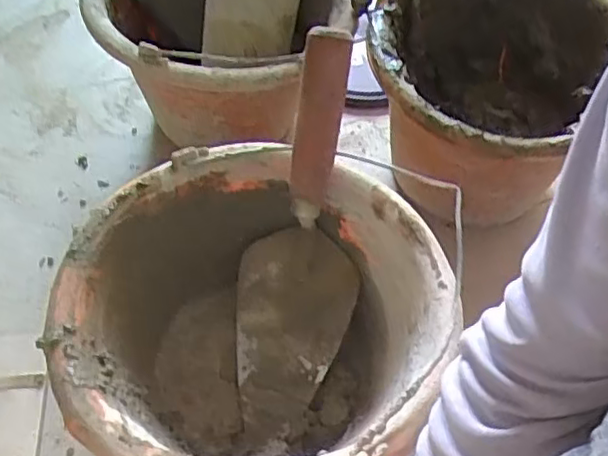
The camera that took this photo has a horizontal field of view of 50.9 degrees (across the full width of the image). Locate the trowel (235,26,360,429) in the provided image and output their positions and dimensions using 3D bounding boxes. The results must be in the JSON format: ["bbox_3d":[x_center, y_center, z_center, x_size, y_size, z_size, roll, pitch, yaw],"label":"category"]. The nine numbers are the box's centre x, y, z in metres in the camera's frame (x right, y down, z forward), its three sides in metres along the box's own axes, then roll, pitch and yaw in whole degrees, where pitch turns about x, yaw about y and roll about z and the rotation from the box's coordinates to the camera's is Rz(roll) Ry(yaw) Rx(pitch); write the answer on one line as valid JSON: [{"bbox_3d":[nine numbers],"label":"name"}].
[{"bbox_3d":[-0.001,0.007,0.468,0.086,0.287,0.056,8,19,2],"label":"trowel"}]

